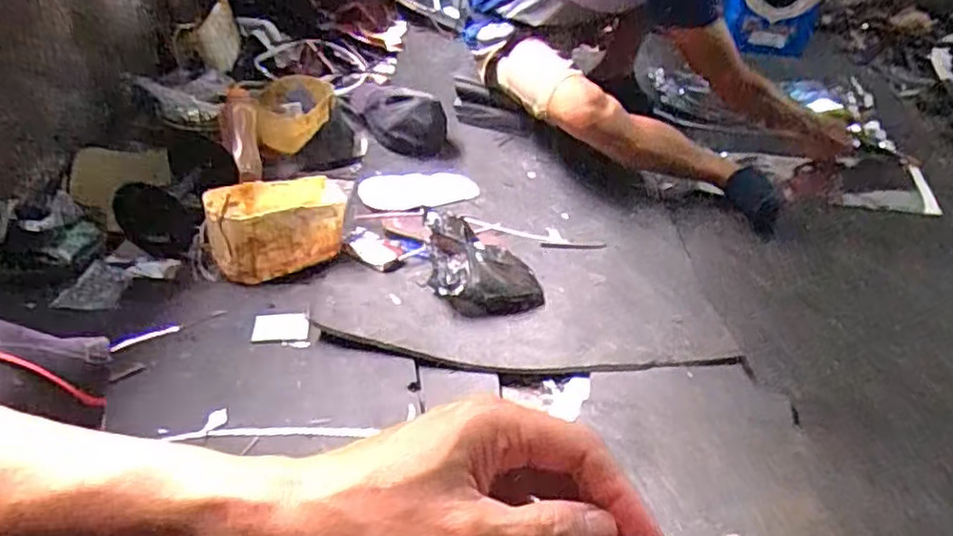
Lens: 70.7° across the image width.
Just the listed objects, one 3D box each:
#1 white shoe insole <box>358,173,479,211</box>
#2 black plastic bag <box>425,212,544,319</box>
[{"bbox_3d":[-0.113,-0.149,1.320,0.261,0.031,0.111,-12,36,-39],"label":"white shoe insole"},{"bbox_3d":[0.008,-0.003,1.064,0.164,0.094,0.158,-9,40,-14],"label":"black plastic bag"}]

